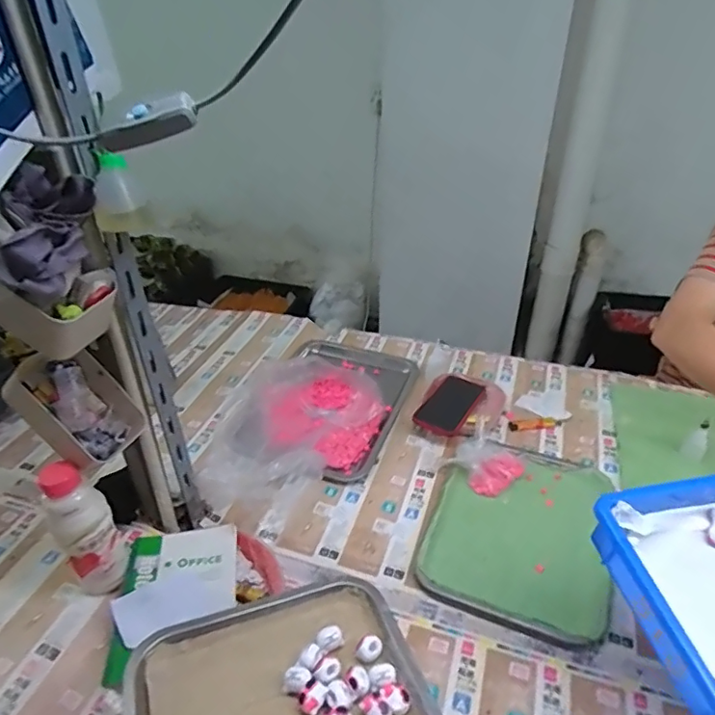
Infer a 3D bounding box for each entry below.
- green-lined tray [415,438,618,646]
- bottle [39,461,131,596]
[{"bbox_3d":[0.232,0.240,0.766,0.235,0.025,0.275,13,39,17],"label":"green-lined tray"},{"bbox_3d":[-0.331,0.220,0.668,0.063,0.217,0.072,-25,43,-27],"label":"bottle"}]

